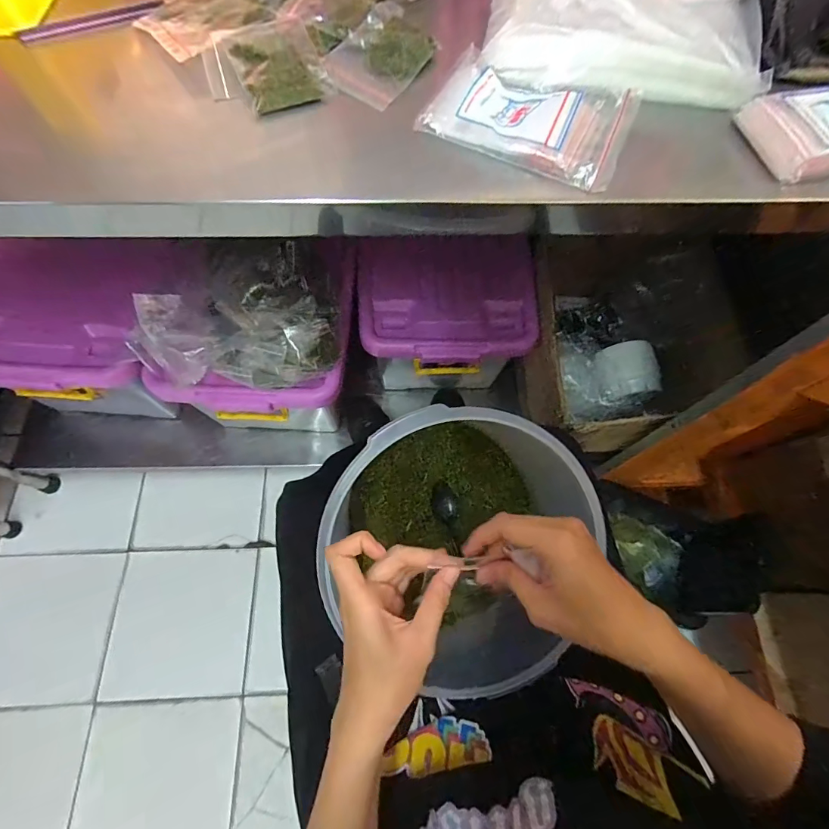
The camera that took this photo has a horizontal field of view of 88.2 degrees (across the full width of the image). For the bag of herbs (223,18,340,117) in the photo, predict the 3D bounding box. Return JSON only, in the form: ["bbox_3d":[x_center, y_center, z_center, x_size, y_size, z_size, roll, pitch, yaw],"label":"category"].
[{"bbox_3d":[-0.111,-0.287,0.352,0.069,0.018,0.085,-24,70,-13],"label":"bag of herbs"}]

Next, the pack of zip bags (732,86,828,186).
[{"bbox_3d":[0.344,-0.228,0.337,0.145,0.027,0.079,-11,67,-8],"label":"pack of zip bags"}]

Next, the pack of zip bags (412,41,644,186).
[{"bbox_3d":[0.091,-0.237,0.336,0.149,0.020,0.095,24,67,8],"label":"pack of zip bags"}]

